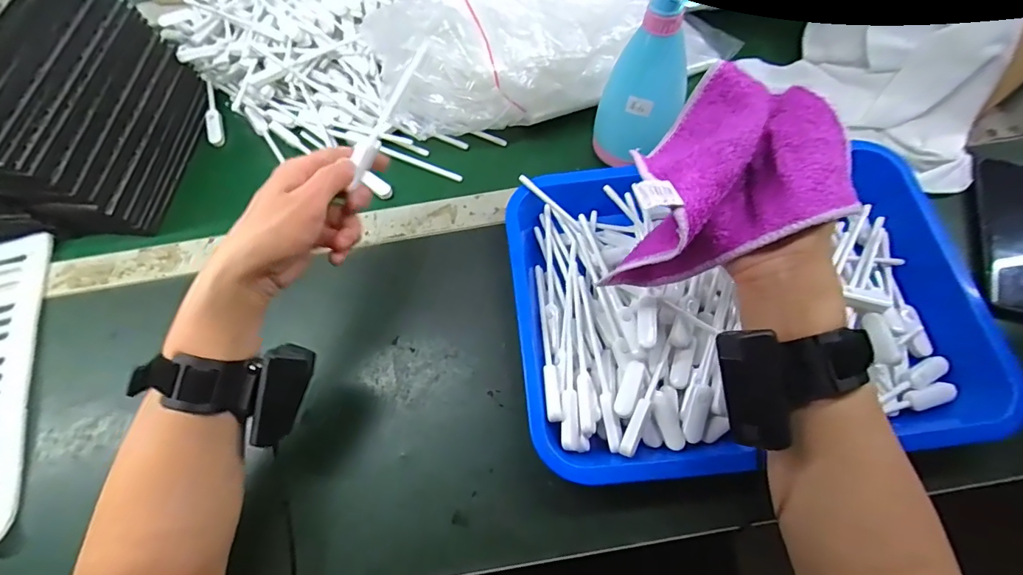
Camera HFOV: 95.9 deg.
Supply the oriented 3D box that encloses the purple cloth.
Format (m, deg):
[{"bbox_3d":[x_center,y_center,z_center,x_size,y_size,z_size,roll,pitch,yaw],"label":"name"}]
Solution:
[{"bbox_3d":[0.145,-0.065,0.309,0.127,0.086,0.123,9,66,6],"label":"purple cloth"}]

